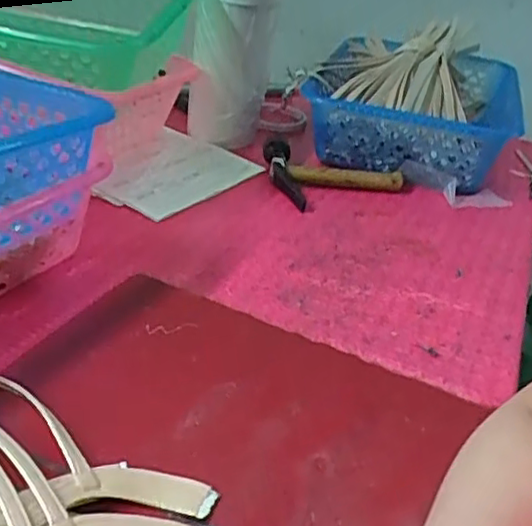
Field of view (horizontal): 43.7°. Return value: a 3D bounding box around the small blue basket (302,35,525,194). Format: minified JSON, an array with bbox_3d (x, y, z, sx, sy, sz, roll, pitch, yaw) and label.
[{"bbox_3d":[0.191,-0.207,0.846,0.253,0.093,0.281,8,32,6],"label":"small blue basket"}]

